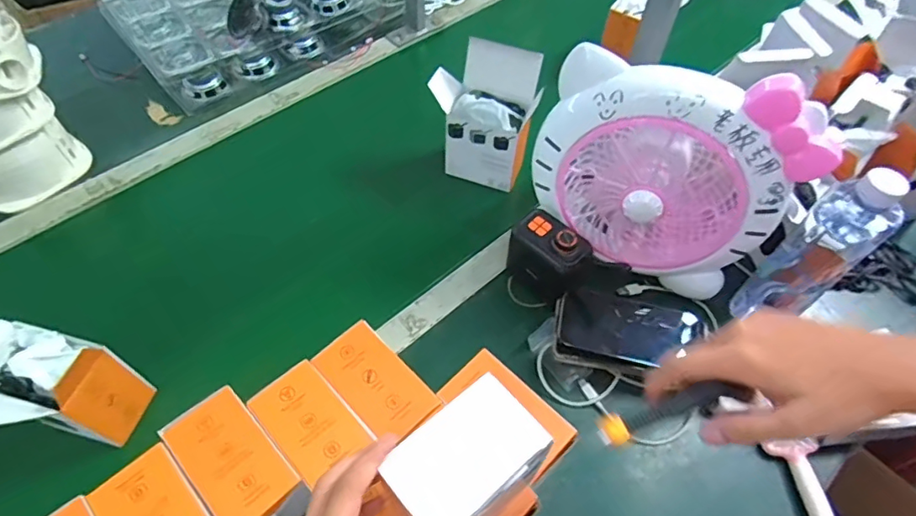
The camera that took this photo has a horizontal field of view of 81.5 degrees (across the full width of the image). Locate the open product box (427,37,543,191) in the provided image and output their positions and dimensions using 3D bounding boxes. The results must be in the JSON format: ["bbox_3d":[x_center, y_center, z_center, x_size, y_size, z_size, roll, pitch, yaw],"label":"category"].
[{"bbox_3d":[0.033,-0.186,0.711,0.132,0.173,0.087,17,59,6],"label":"open product box"}]

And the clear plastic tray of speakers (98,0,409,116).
[{"bbox_3d":[-0.364,-0.474,0.926,0.437,0.078,0.366,-34,67,-22],"label":"clear plastic tray of speakers"}]

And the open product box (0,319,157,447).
[{"bbox_3d":[-0.396,0.117,0.495,0.130,0.173,0.087,16,59,5],"label":"open product box"}]

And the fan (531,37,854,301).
[{"bbox_3d":[0.213,-0.088,0.564,0.262,0.224,0.099,18,59,6],"label":"fan"}]

